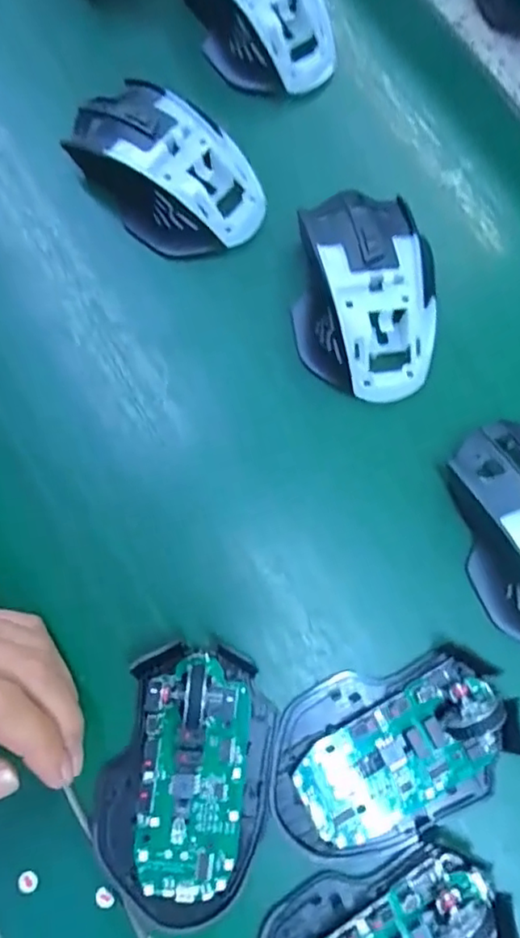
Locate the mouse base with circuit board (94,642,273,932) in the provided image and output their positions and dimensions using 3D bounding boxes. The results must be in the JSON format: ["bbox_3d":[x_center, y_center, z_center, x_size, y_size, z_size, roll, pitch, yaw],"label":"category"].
[{"bbox_3d":[-0.033,0.138,0.258,0.072,0.024,0.112,8,77,0],"label":"mouse base with circuit board"}]

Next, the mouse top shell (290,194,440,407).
[{"bbox_3d":[0.056,-0.095,0.306,0.074,0.033,0.114,3,77,-1],"label":"mouse top shell"}]

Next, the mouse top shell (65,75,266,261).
[{"bbox_3d":[-0.053,-0.166,0.317,0.069,0.033,0.112,-43,82,-10],"label":"mouse top shell"}]

